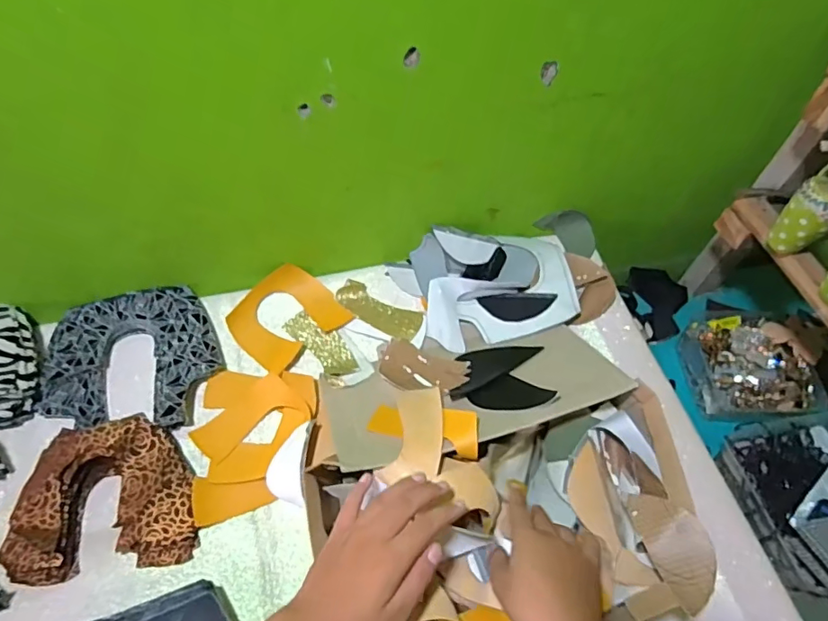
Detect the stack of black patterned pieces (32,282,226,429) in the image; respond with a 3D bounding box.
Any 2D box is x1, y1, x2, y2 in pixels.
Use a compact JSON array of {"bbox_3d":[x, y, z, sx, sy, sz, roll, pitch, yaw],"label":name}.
[{"bbox_3d":[-0.331,0.058,0.619,0.192,0.023,0.177,-10,58,-10],"label":"stack of black patterned pieces"}]

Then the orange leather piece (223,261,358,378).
[{"bbox_3d":[-0.166,0.006,0.673,0.119,0.015,0.128,38,62,19],"label":"orange leather piece"}]

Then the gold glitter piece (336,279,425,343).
[{"bbox_3d":[-0.045,0.000,0.680,0.115,0.010,0.045,27,59,13],"label":"gold glitter piece"}]

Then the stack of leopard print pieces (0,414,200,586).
[{"bbox_3d":[-0.311,0.189,0.532,0.178,0.043,0.152,1,56,-4],"label":"stack of leopard print pieces"}]

